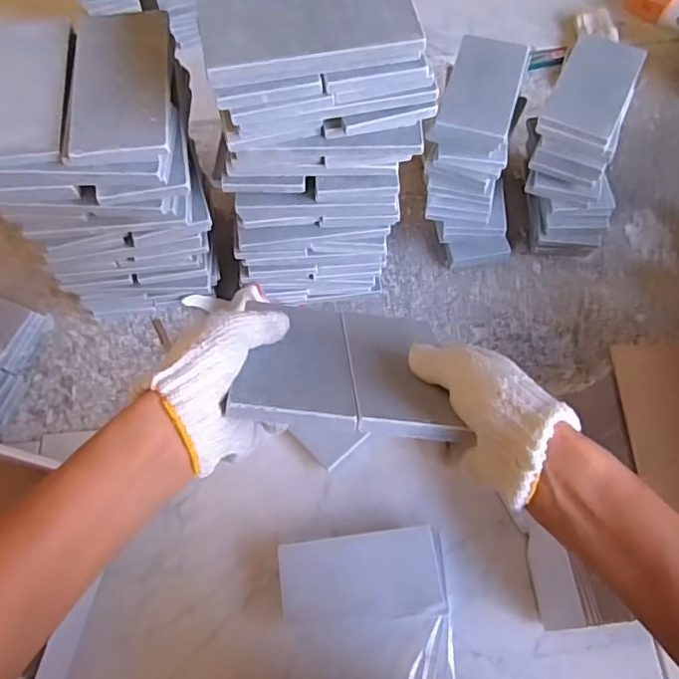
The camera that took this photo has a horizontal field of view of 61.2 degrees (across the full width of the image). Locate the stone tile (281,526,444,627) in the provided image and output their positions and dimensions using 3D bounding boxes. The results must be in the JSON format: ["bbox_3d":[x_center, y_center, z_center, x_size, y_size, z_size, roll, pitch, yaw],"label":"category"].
[{"bbox_3d":[0.021,0.227,0.546,0.149,0.008,0.077,-5,75,-7],"label":"stone tile"}]

